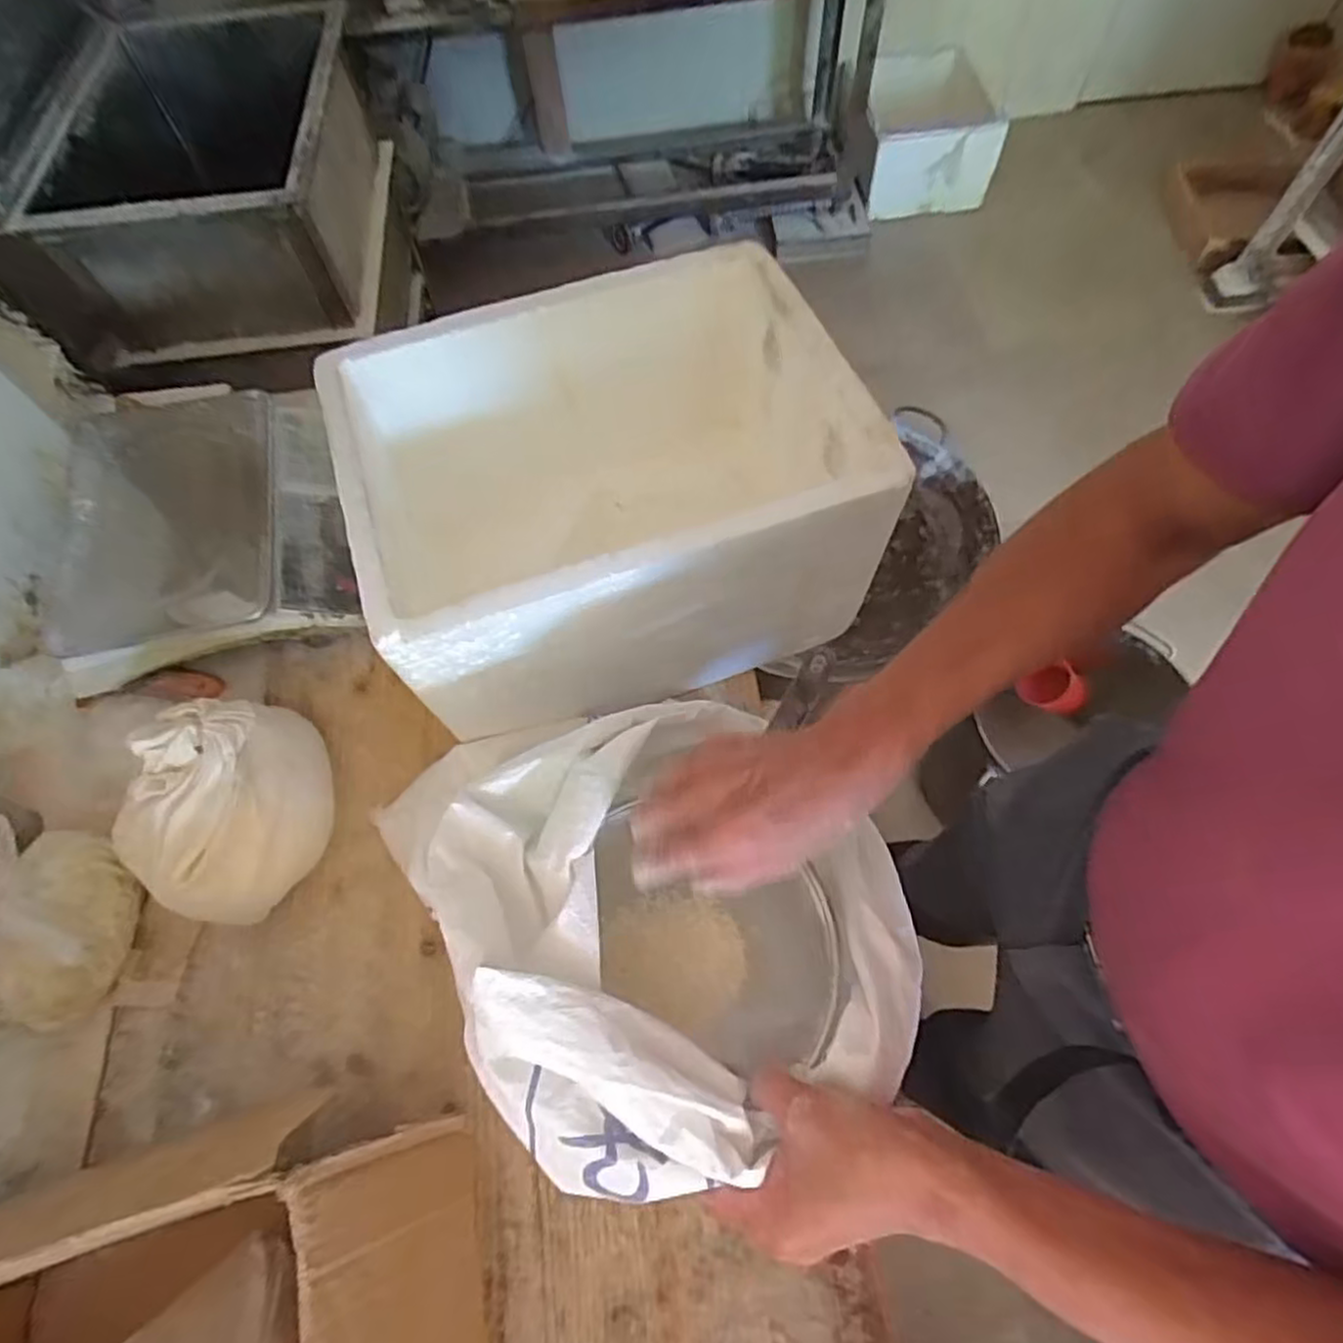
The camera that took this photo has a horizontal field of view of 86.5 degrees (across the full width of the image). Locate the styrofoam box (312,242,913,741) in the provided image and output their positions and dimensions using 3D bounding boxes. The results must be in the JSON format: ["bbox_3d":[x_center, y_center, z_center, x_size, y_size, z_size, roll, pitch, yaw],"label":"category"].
[{"bbox_3d":[-0.067,-0.170,0.727,0.453,0.263,0.345,-18,64,-6],"label":"styrofoam box"}]

